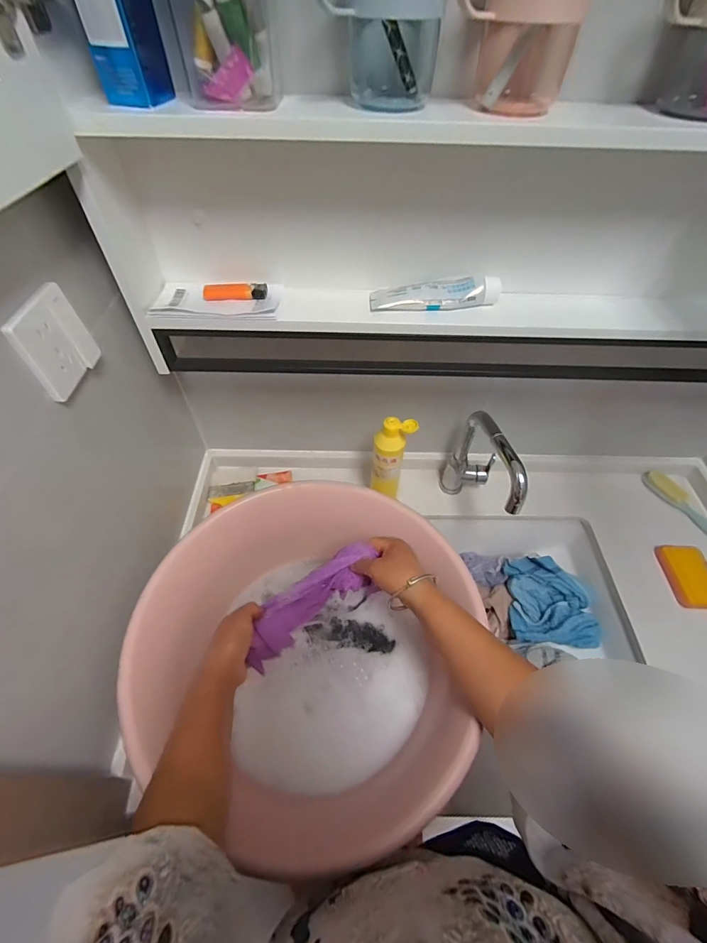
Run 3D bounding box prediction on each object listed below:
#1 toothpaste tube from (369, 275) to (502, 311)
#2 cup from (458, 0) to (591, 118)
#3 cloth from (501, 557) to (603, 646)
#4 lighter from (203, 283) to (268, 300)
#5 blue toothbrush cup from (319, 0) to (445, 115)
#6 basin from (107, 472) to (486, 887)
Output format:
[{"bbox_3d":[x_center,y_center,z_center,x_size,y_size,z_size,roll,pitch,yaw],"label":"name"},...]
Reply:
[{"bbox_3d":[0.105,-0.229,0.510,0.162,0.031,0.040,1,53,0],"label":"toothpaste tube"},{"bbox_3d":[0.140,-0.373,0.333,0.098,0.102,0.074,18,54,12],"label":"cup"},{"bbox_3d":[0.367,0.239,0.740,0.134,0.055,0.150,3,53,1],"label":"cloth"},{"bbox_3d":[-0.154,-0.233,0.517,0.080,0.013,0.024,-6,53,-5],"label":"lighter"},{"bbox_3d":[0.023,-0.380,0.340,0.105,0.102,0.068,5,53,3],"label":"blue toothbrush cup"},{"bbox_3d":[-0.056,0.229,0.536,0.413,0.143,0.387,1,53,-1],"label":"basin"}]

